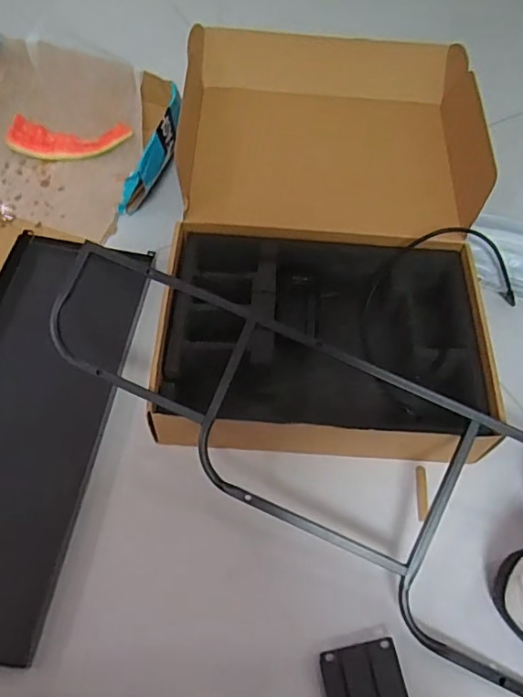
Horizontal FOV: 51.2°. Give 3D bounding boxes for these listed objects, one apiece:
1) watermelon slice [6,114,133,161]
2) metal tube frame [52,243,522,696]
[{"bbox_3d":[-0.283,-0.314,0.814,0.182,0.040,0.061,0,58,-4],"label":"watermelon slice"},{"bbox_3d":[0.047,0.076,0.544,0.539,0.141,0.206,30,61,14],"label":"metal tube frame"}]

